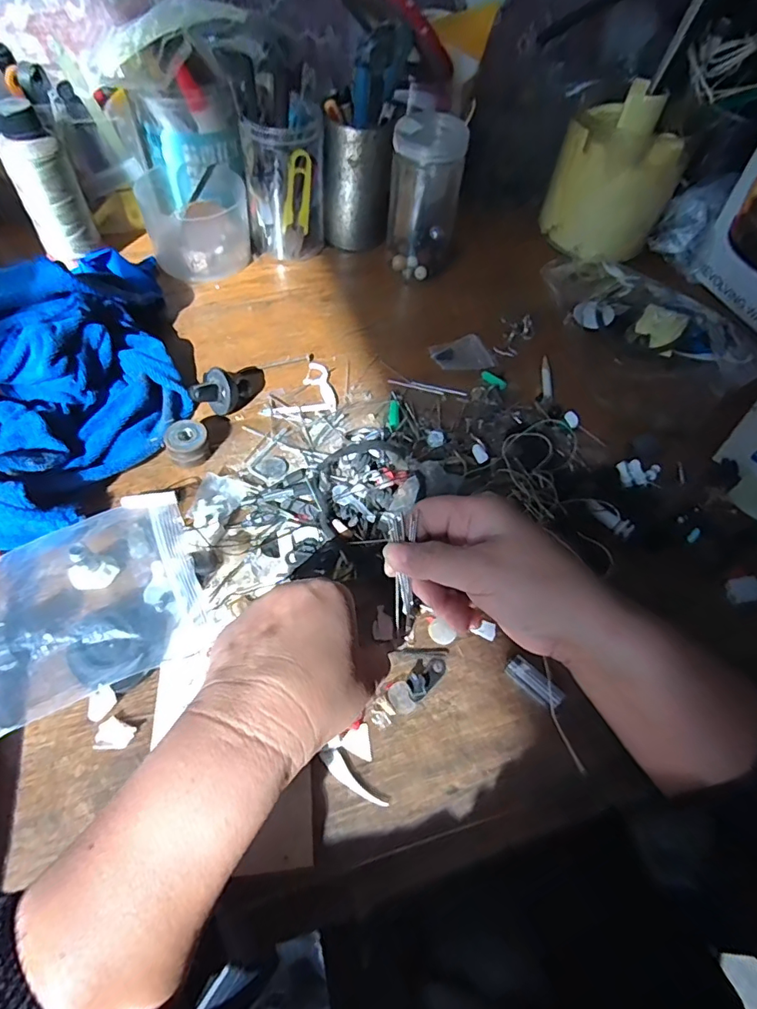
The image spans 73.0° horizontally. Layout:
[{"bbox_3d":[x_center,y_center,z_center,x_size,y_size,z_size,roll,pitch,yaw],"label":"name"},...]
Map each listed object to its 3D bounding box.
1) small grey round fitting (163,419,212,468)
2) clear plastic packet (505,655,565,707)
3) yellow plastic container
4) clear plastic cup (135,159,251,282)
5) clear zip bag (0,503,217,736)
[{"bbox_3d":[-0.138,-0.044,0.371,0.029,0.021,0.027,2,55,-3],"label":"small grey round fitting"},{"bbox_3d":[0.088,0.102,0.292,0.011,0.013,0.033,-37,66,-26],"label":"clear plastic packet"},{"bbox_3d":[0.246,-0.344,0.537,0.118,0.124,0.120,24,57,11],"label":"yellow plastic container"},{"bbox_3d":[-0.177,-0.279,0.499,0.096,0.065,0.109,-14,58,-14],"label":"clear plastic cup"},{"bbox_3d":[-0.181,0.058,0.288,0.151,0.015,0.110,-23,60,-19],"label":"clear zip bag"}]

